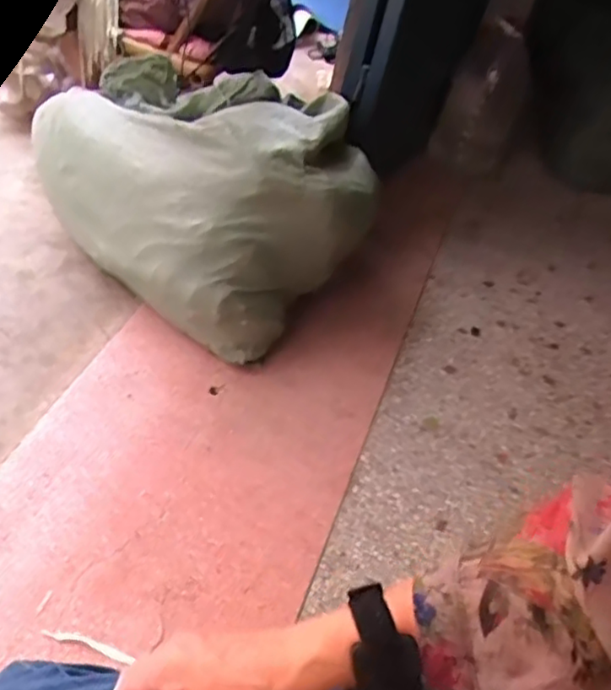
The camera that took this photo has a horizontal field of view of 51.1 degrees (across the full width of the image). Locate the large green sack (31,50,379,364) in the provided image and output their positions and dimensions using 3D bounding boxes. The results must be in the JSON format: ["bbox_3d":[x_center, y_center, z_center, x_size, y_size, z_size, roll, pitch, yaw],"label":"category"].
[{"bbox_3d":[-0.186,-0.329,1.254,0.484,0.325,0.603,-31,61,-35],"label":"large green sack"}]

